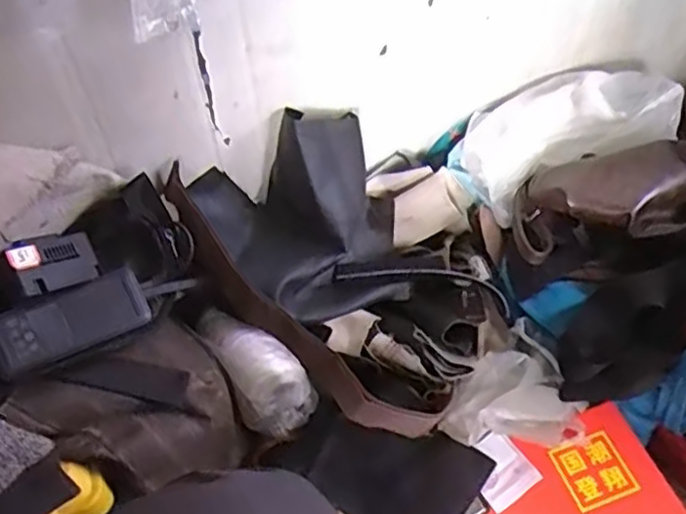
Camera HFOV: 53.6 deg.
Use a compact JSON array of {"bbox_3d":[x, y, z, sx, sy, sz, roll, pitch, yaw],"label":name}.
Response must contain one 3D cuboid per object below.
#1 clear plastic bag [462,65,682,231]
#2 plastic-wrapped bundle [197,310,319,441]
[{"bbox_3d":[0.252,-0.140,0.777,0.235,0.071,0.124,-23,52,3],"label":"clear plastic bag"},{"bbox_3d":[-0.099,0.115,0.754,0.077,0.070,0.164,-25,54,-16],"label":"plastic-wrapped bundle"}]

